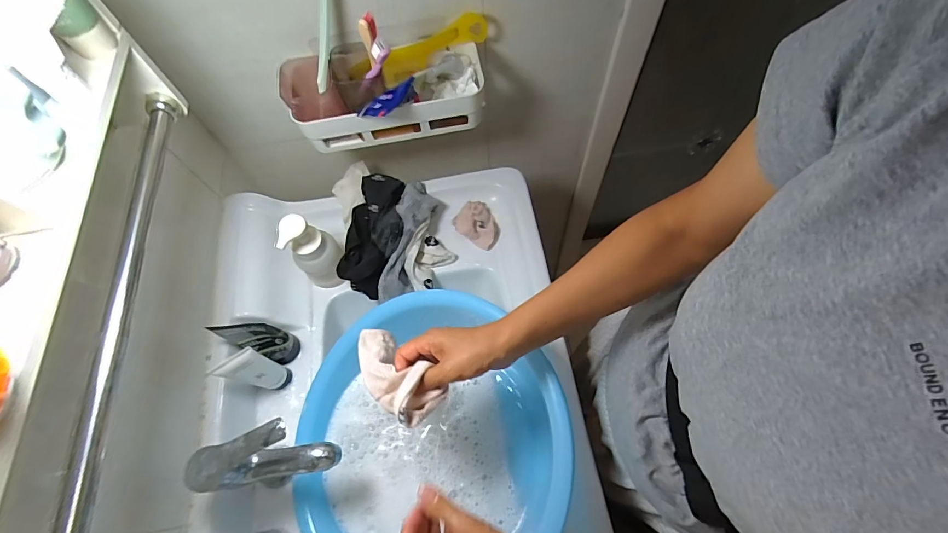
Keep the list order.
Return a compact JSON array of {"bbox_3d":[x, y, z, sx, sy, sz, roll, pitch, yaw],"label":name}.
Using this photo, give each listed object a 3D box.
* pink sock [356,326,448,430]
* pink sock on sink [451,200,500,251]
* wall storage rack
[{"bbox_3d":[-0.086,0.110,0.446,0.059,0.039,0.127,-37,50,-13],"label":"pink sock"},{"bbox_3d":[0.009,-0.069,0.682,0.076,0.029,0.061,41,89,-1],"label":"pink sock on sink"},{"bbox_3d":[-0.116,-0.233,0.565,0.255,0.090,0.111,-6,64,1],"label":"wall storage rack"}]

